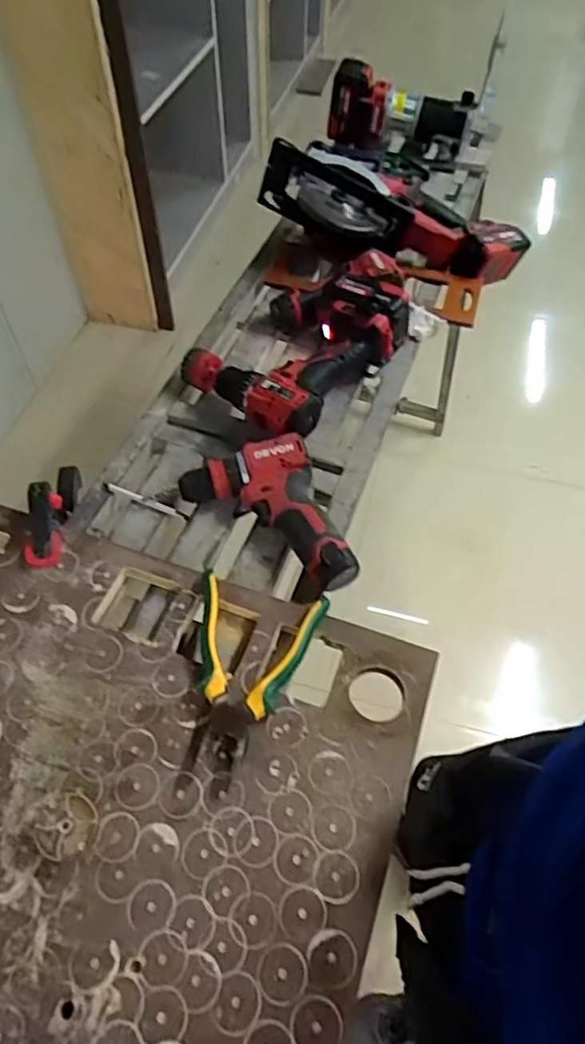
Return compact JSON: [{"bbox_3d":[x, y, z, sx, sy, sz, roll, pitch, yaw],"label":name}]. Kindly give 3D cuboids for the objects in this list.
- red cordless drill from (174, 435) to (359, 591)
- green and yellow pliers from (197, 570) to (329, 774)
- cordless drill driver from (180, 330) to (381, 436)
[{"bbox_3d":[-0.005,-0.023,0.674,0.219,0.057,0.119,32,60,19],"label":"red cordless drill"},{"bbox_3d":[-0.040,0.136,0.559,0.118,0.029,0.168,9,55,4],"label":"green and yellow pliers"},{"bbox_3d":[-0.019,-0.202,0.787,0.196,0.077,0.190,30,59,18],"label":"cordless drill driver"}]

